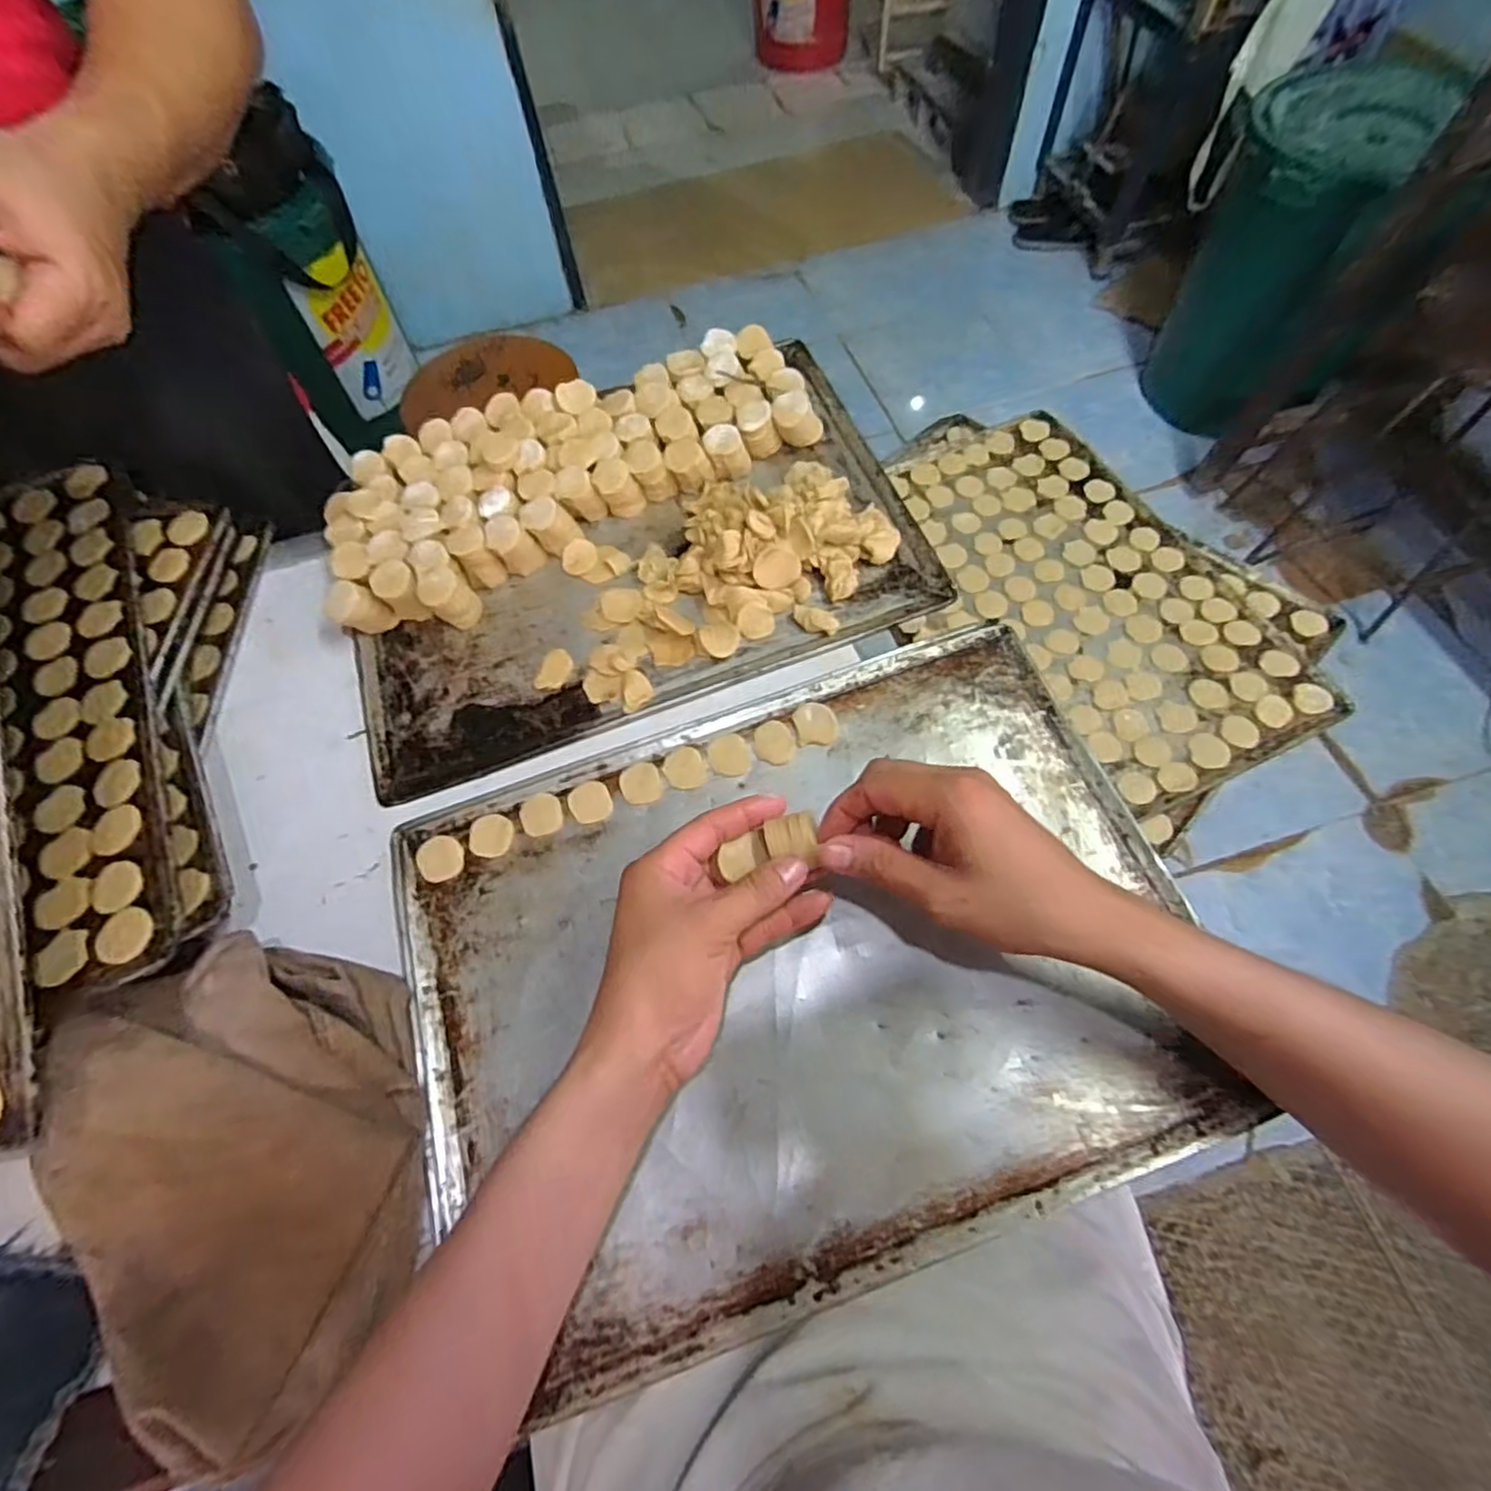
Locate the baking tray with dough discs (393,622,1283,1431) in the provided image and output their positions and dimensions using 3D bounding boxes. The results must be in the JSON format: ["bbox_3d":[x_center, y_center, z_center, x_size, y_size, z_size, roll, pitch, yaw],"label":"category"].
[{"bbox_3d":[0.028,0.121,0.404,0.450,0.030,0.332,-18,66,-6],"label":"baking tray with dough discs"}]

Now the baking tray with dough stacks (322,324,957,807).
[{"bbox_3d":[-0.103,-0.172,0.544,0.453,0.055,0.317,-20,66,-7],"label":"baking tray with dough stacks"}]

